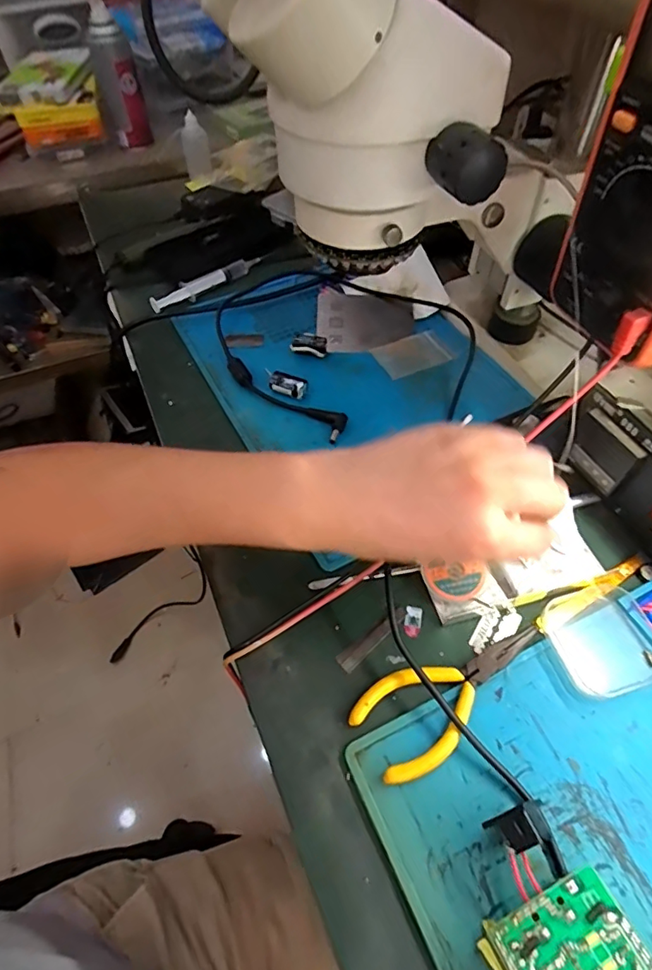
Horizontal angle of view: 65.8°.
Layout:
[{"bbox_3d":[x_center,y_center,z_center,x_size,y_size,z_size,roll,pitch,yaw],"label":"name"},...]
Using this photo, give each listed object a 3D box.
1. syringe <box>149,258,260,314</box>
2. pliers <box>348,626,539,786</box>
[{"bbox_3d":[-0.132,-0.231,0.569,0.142,0.015,0.018,-38,62,-24],"label":"syringe"},{"bbox_3d":[0.078,0.123,0.305,0.128,0.009,0.053,-27,58,-18],"label":"pliers"}]

